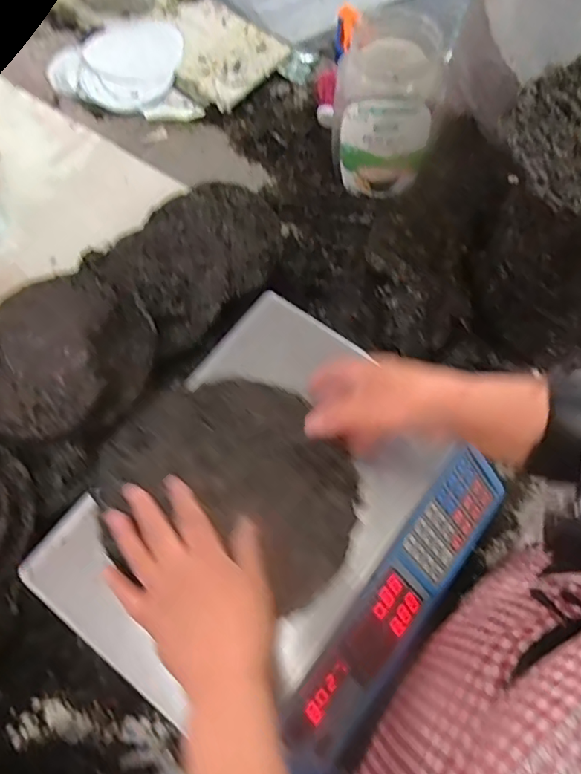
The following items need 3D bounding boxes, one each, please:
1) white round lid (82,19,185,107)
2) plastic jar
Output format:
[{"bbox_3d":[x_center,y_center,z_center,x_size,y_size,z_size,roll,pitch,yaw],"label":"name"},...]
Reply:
[{"bbox_3d":[-0.253,-0.566,0.872,0.163,0.011,0.160,0,68,1],"label":"white round lid"},{"bbox_3d":[0.125,-0.375,0.713,0.123,0.205,0.119,0,68,1],"label":"plastic jar"}]

